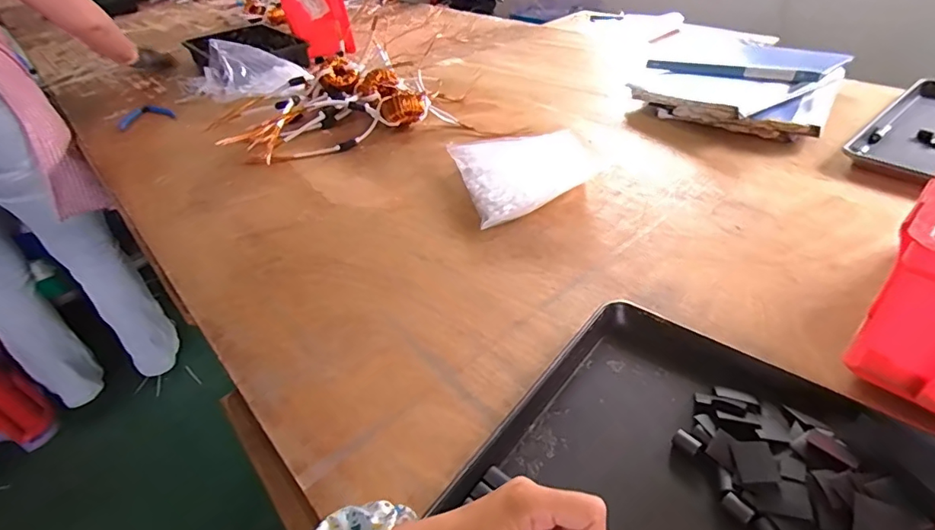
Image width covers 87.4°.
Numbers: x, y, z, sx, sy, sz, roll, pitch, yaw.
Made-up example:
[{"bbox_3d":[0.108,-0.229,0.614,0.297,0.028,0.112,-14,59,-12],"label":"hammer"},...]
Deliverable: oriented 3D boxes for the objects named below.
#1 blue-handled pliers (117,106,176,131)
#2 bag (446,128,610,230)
[{"bbox_3d":[-0.736,-0.339,1.120,0.116,0.016,0.100,-27,45,-24],"label":"blue-handled pliers"},{"bbox_3d":[0.107,-0.147,0.756,0.226,0.035,0.224,-12,40,-8],"label":"bag"}]

